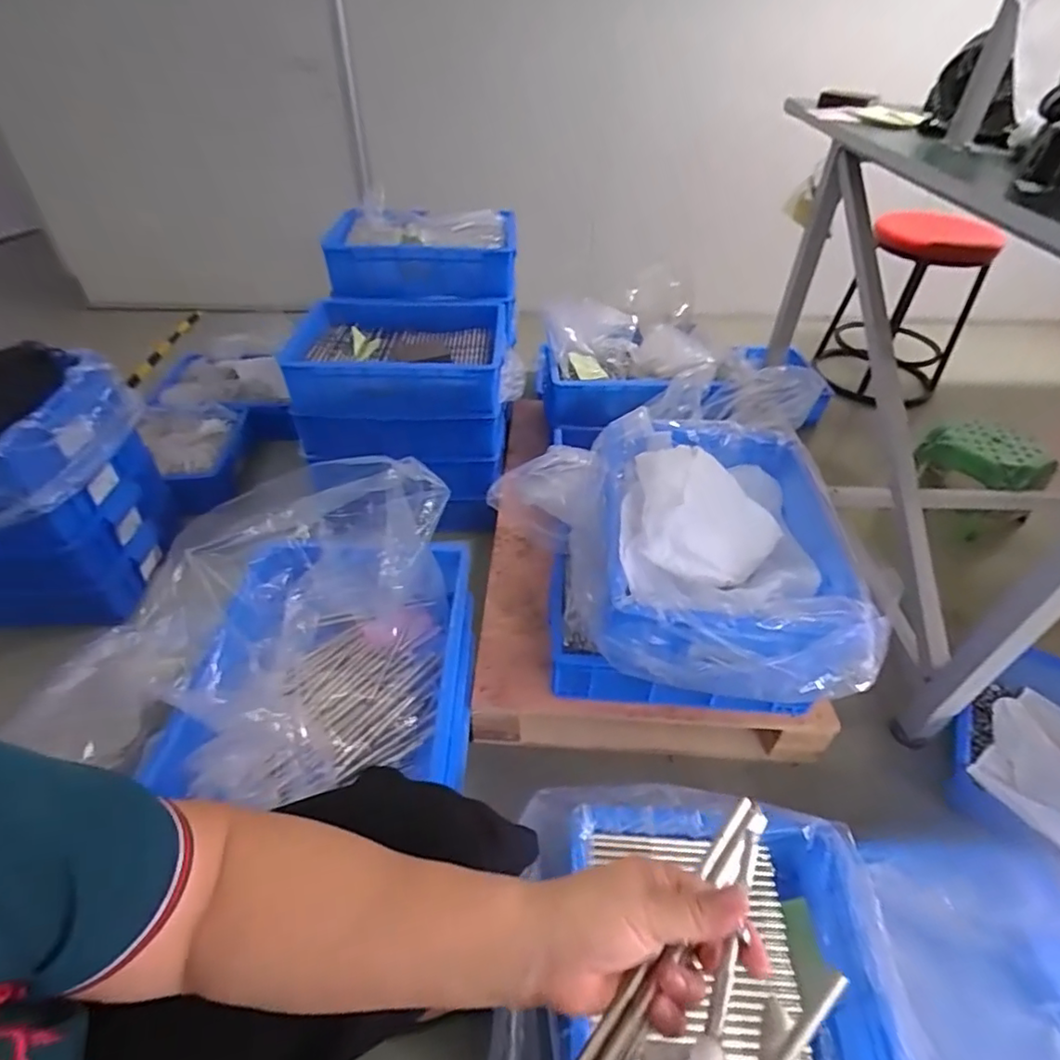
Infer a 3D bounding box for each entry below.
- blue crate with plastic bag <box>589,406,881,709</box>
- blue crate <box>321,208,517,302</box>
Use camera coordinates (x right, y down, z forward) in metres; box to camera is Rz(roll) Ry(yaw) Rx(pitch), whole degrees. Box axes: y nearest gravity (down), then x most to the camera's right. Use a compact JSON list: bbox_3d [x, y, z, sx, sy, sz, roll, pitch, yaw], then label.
[{"bbox_3d":[0.253,0.002,0.795,0.329,0.169,0.424,4,43,3],"label":"blue crate with plastic bag"},{"bbox_3d":[-0.226,-0.620,1.286,0.411,0.133,0.226,6,43,5],"label":"blue crate"}]

